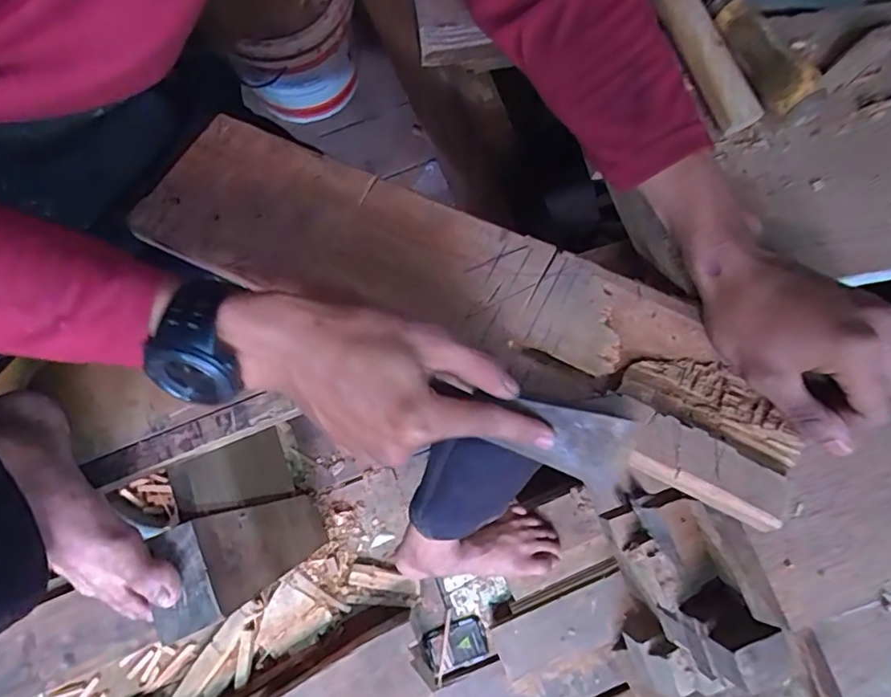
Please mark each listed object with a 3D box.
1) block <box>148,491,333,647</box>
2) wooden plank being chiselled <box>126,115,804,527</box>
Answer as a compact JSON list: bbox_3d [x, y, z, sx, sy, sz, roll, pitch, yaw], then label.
[{"bbox_3d":[-0.240,0.258,0.735,0.064,0.516,0.097,-23,78,-7],"label":"block"},{"bbox_3d":[0.001,-0.041,0.380,0.457,0.024,0.118,25,77,12],"label":"wooden plank being chiselled"}]

